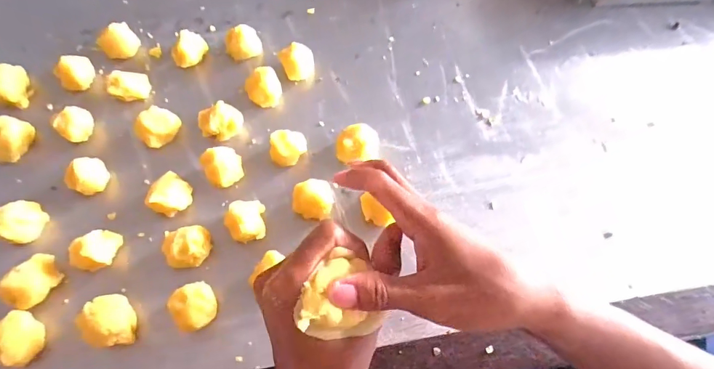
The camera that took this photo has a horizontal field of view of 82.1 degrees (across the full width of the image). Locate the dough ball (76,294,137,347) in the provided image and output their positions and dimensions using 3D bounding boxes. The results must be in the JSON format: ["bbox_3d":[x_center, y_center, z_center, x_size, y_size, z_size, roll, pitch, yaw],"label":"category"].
[{"bbox_3d":[-0.178,0.098,0.293,0.031,0.026,0.036,-13,66,-8],"label":"dough ball"}]

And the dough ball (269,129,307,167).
[{"bbox_3d":[-0.060,-0.032,0.362,0.032,0.029,0.024,-14,66,-9],"label":"dough ball"}]

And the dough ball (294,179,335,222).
[{"bbox_3d":[-0.036,0.015,0.340,0.030,0.031,0.028,10,64,3],"label":"dough ball"}]

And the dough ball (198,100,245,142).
[{"bbox_3d":[-0.122,-0.056,0.370,0.037,0.027,0.025,-23,68,-13],"label":"dough ball"}]

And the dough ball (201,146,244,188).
[{"bbox_3d":[-0.114,-0.016,0.352,0.030,0.028,0.028,1,64,-2],"label":"dough ball"}]

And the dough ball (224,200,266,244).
[{"bbox_3d":[-0.090,0.031,0.332,0.029,0.029,0.034,-6,65,-5],"label":"dough ball"}]

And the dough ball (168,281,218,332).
[{"bbox_3d":[-0.117,0.090,0.302,0.030,0.025,0.031,1,64,-2],"label":"dough ball"}]

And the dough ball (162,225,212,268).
[{"bbox_3d":[-0.133,0.048,0.320,0.034,0.022,0.030,-17,66,-10],"label":"dough ball"}]

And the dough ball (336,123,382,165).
[{"bbox_3d":[0.002,-0.034,0.366,0.039,0.030,0.030,-5,65,-4],"label":"dough ball"}]

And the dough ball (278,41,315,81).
[{"bbox_3d":[-0.057,-0.119,0.402,0.030,0.023,0.029,1,64,-2],"label":"dough ball"}]

